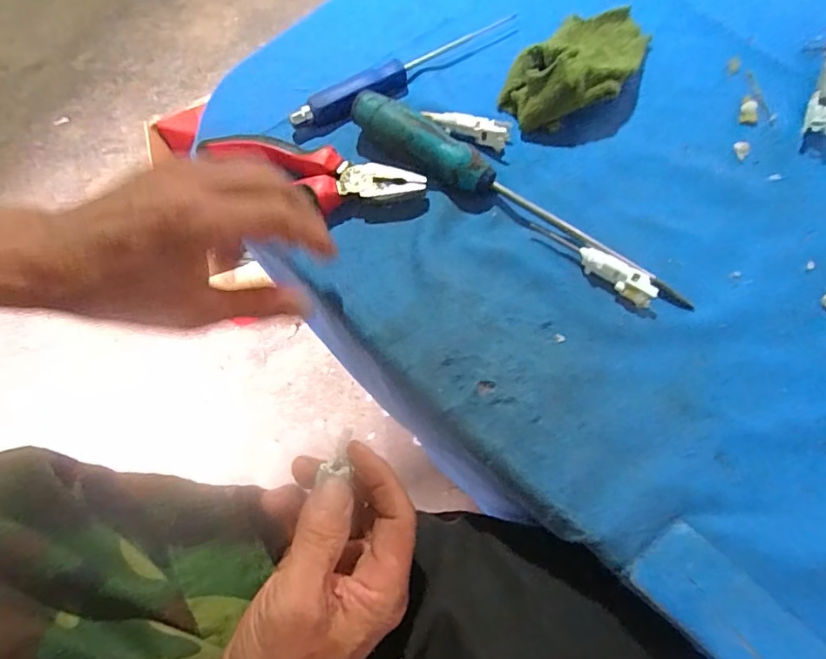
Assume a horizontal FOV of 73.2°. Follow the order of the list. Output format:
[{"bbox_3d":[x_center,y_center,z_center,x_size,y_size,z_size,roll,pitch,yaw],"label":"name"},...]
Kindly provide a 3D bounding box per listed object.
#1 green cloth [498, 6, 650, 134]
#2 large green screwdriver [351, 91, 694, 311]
[{"bbox_3d":[0.124,-0.197,0.397,0.070,0.039,0.134,36,73,16],"label":"green cloth"},{"bbox_3d":[0.063,-0.087,0.357,0.246,0.031,0.026,32,72,15],"label":"large green screwdriver"}]

